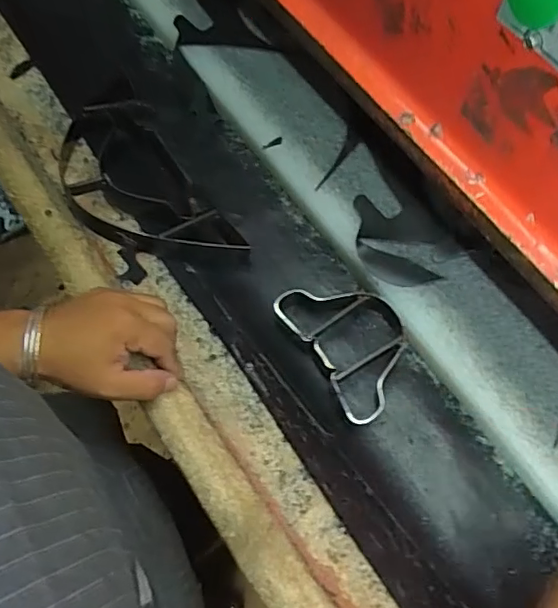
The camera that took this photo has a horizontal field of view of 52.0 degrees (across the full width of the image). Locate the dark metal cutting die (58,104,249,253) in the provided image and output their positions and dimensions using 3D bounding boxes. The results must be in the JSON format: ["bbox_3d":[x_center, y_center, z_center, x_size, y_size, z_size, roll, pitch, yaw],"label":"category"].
[{"bbox_3d":[-0.138,-0.111,0.549,0.115,0.062,0.224,-31,68,-11],"label":"dark metal cutting die"}]

